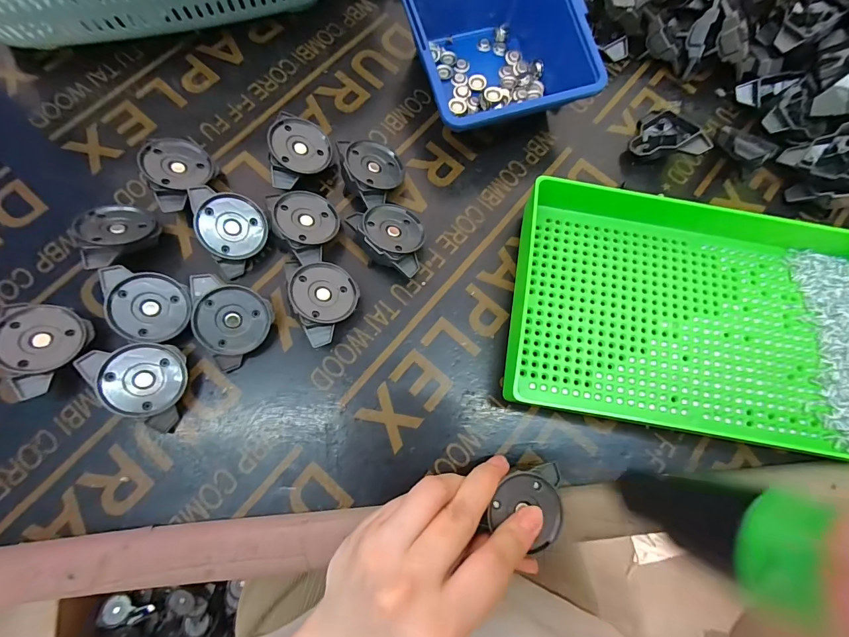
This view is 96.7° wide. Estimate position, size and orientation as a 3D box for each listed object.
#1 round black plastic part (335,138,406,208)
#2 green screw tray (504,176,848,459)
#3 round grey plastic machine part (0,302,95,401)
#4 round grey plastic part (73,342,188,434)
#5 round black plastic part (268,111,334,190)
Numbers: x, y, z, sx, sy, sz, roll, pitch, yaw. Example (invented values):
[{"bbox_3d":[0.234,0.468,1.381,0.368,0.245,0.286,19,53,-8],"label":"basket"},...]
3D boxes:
[{"bbox_3d":[-0.039,-0.102,0.273,0.045,0.019,0.050,-18,79,-28],"label":"round black plastic part"},{"bbox_3d":[0.184,-0.008,0.251,0.247,0.032,0.165,9,76,1],"label":"green screw tray"},{"bbox_3d":[-0.231,0.020,0.227,0.044,0.020,0.053,7,70,-30],"label":"round grey plastic machine part"},{"bbox_3d":[-0.173,0.039,0.225,0.052,0.018,0.048,19,72,-32],"label":"round grey plastic part"},{"bbox_3d":[-0.095,-0.121,0.270,0.051,0.015,0.047,-41,101,-27],"label":"round black plastic part"}]

